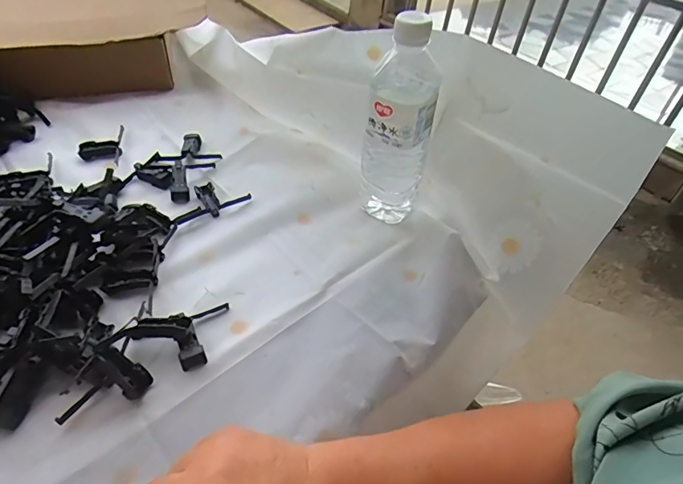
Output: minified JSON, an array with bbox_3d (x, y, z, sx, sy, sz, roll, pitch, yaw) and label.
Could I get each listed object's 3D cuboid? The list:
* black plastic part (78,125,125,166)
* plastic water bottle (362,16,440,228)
[{"bbox_3d":[-0.304,-0.122,0.576,0.049,0.010,0.065,-4,45,-14],"label":"black plastic part"},{"bbox_3d":[0.058,-0.116,0.456,0.058,0.204,0.059,22,47,17],"label":"plastic water bottle"}]

